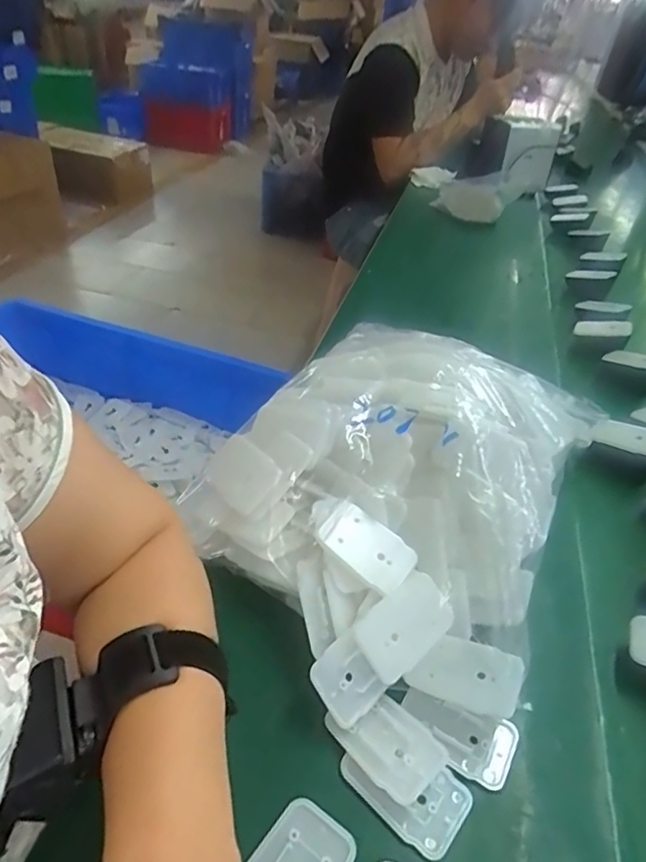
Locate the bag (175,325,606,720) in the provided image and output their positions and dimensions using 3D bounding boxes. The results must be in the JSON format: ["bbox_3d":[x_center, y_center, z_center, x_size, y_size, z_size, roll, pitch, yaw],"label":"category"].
[{"bbox_3d":[0.062,0.029,0.456,0.259,0.123,0.299,22,41,19],"label":"bag"}]

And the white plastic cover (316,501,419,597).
[{"bbox_3d":[0.031,0.080,0.388,0.065,0.007,0.042,36,58,10],"label":"white plastic cover"}]

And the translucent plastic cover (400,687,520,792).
[{"bbox_3d":[0.081,0.185,0.341,0.069,0.008,0.038,21,40,18],"label":"translucent plastic cover"}]

